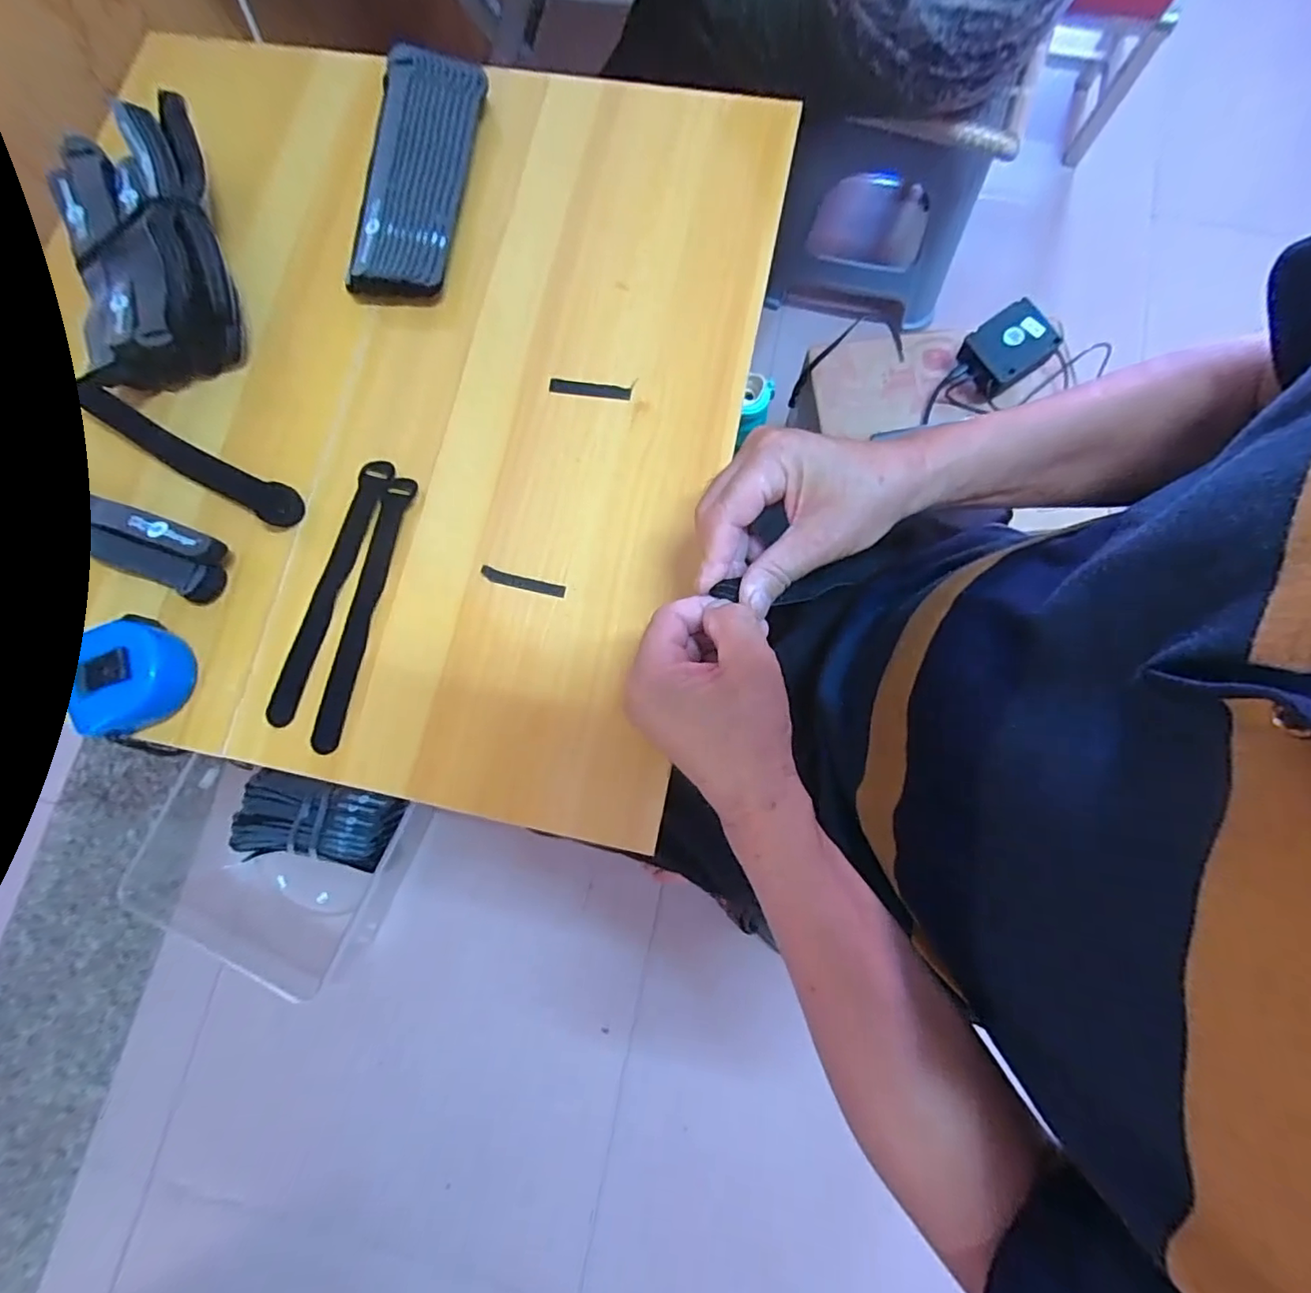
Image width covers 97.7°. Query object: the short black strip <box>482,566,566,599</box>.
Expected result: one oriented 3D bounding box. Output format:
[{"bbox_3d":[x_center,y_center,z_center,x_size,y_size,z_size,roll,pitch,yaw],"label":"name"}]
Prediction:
[{"bbox_3d":[-0.094,-0.045,0.403,0.061,0.004,0.010,15,80,3],"label":"short black strip"}]

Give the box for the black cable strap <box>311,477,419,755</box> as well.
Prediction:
[{"bbox_3d":[-0.210,-0.027,0.412,0.023,0.011,0.200,13,80,3],"label":"black cable strap"}]

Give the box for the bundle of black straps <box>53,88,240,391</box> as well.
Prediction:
[{"bbox_3d":[-0.383,-0.302,0.436,0.106,0.049,0.221,-18,79,-3],"label":"bundle of black straps"}]

